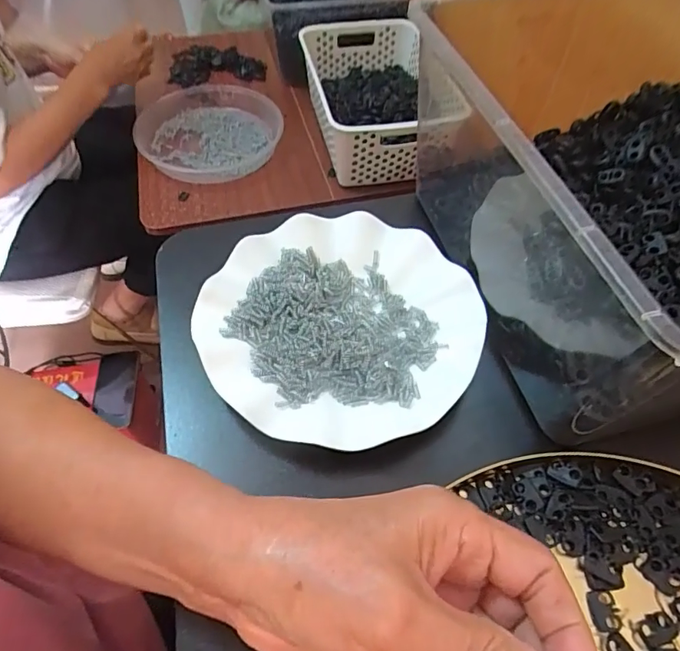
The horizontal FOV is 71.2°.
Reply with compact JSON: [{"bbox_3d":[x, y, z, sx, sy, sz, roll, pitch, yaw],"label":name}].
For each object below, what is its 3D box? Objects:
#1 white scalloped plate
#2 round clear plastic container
[{"bbox_3d":[0.000,-0.004,0.324,0.178,0.020,0.174,0,56,-1],"label":"white scalloped plate"},{"bbox_3d":[-0.216,-0.333,0.799,0.235,0.040,0.249,0,56,-1],"label":"round clear plastic container"}]

